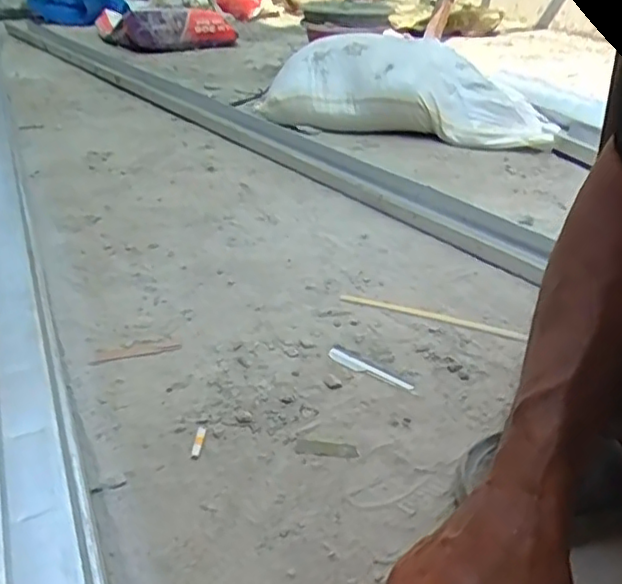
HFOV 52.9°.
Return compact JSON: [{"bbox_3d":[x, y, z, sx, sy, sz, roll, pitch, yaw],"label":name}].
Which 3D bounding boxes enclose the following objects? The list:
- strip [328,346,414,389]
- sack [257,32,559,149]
[{"bbox_3d":[0.064,0.085,0.694,0.103,0.004,0.024,23,37,29],"label":"strip"},{"bbox_3d":[0.226,-0.476,1.456,0.648,0.178,0.255,6,32,5],"label":"sack"}]

